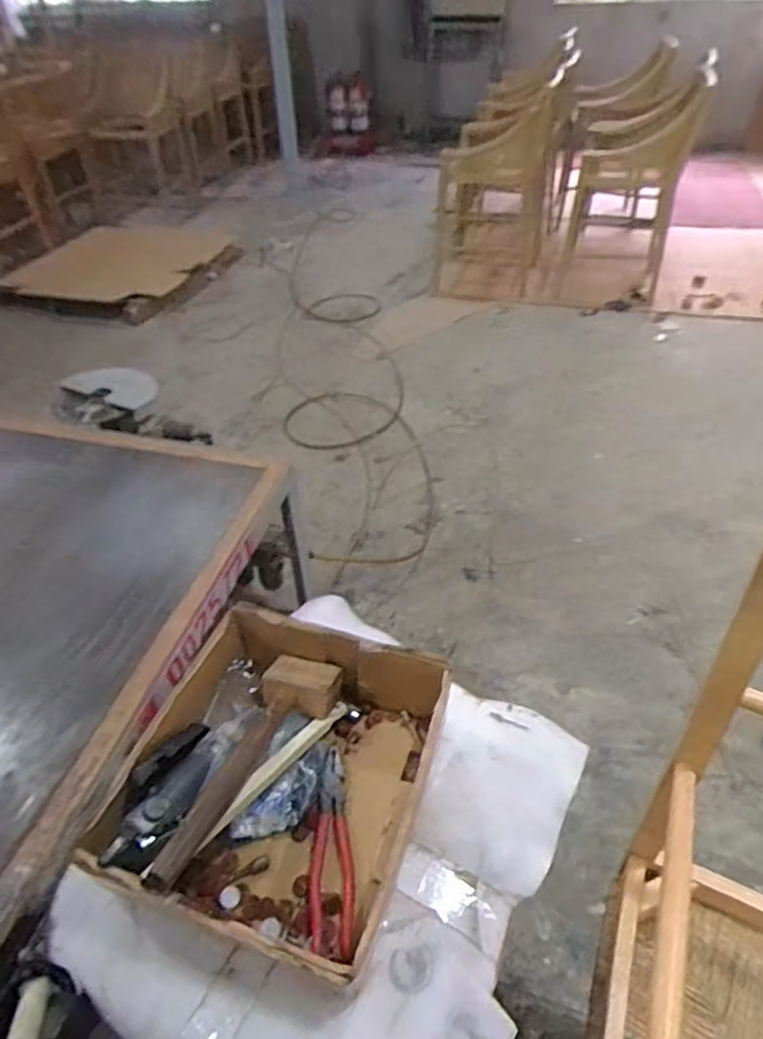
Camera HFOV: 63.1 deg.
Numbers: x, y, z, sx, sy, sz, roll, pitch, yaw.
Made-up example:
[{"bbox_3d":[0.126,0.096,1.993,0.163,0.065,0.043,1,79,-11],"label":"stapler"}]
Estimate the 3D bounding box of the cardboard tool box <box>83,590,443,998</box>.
[{"bbox_3d":[-0.099,0.275,0.675,0.289,0.131,0.322,12,45,16],"label":"cardboard tool box"}]

